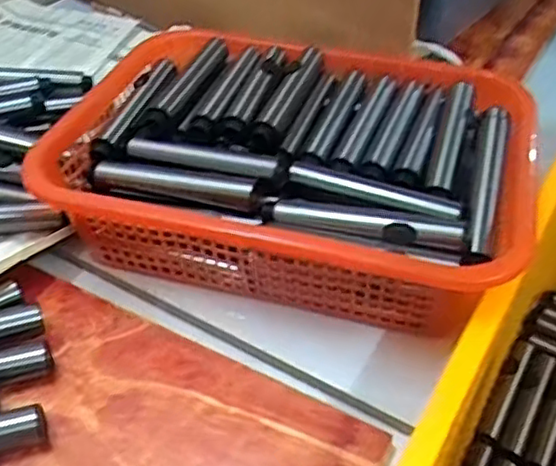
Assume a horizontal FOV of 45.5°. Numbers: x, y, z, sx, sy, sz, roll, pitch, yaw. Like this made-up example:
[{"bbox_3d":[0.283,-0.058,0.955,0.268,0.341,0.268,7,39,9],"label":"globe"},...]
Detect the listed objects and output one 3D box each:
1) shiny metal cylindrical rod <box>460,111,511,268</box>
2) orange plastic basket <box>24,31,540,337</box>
[{"bbox_3d":[0.170,-0.047,0.529,0.018,0.023,0.204,13,43,13],"label":"shiny metal cylindrical rod"},{"bbox_3d":[0.017,-0.062,0.597,0.378,0.097,0.293,11,43,12],"label":"orange plastic basket"}]

